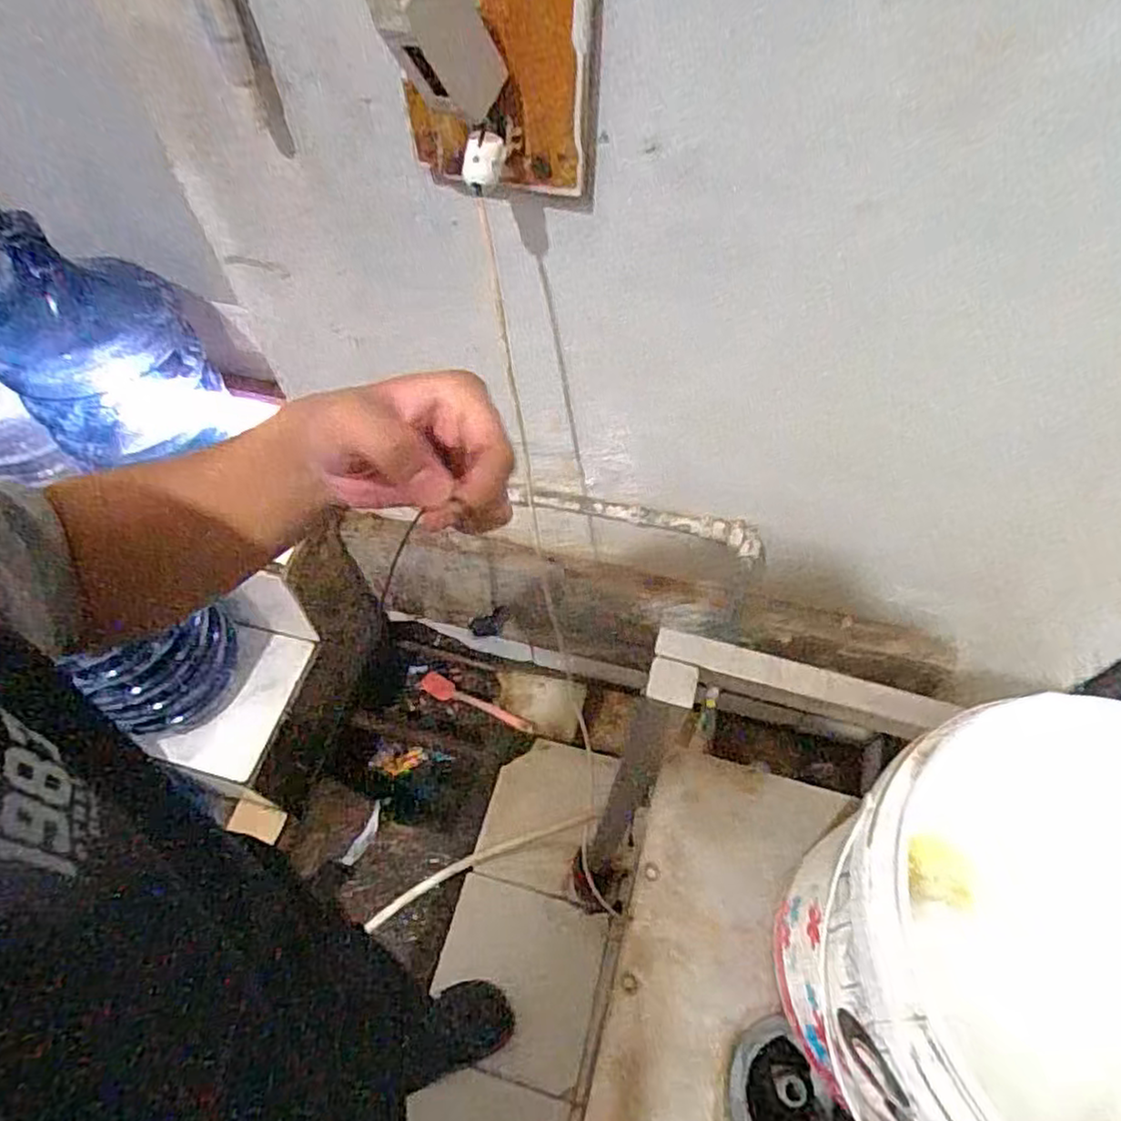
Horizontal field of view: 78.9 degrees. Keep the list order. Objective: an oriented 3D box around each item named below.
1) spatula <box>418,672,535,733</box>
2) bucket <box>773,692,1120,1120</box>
[{"bbox_3d":[-0.205,0.341,1.641,0.336,0.022,0.055,15,57,30],"label":"spatula"},{"bbox_3d":[0.343,0.299,0.498,0.303,0.271,0.295,0,57,0],"label":"bucket"}]

